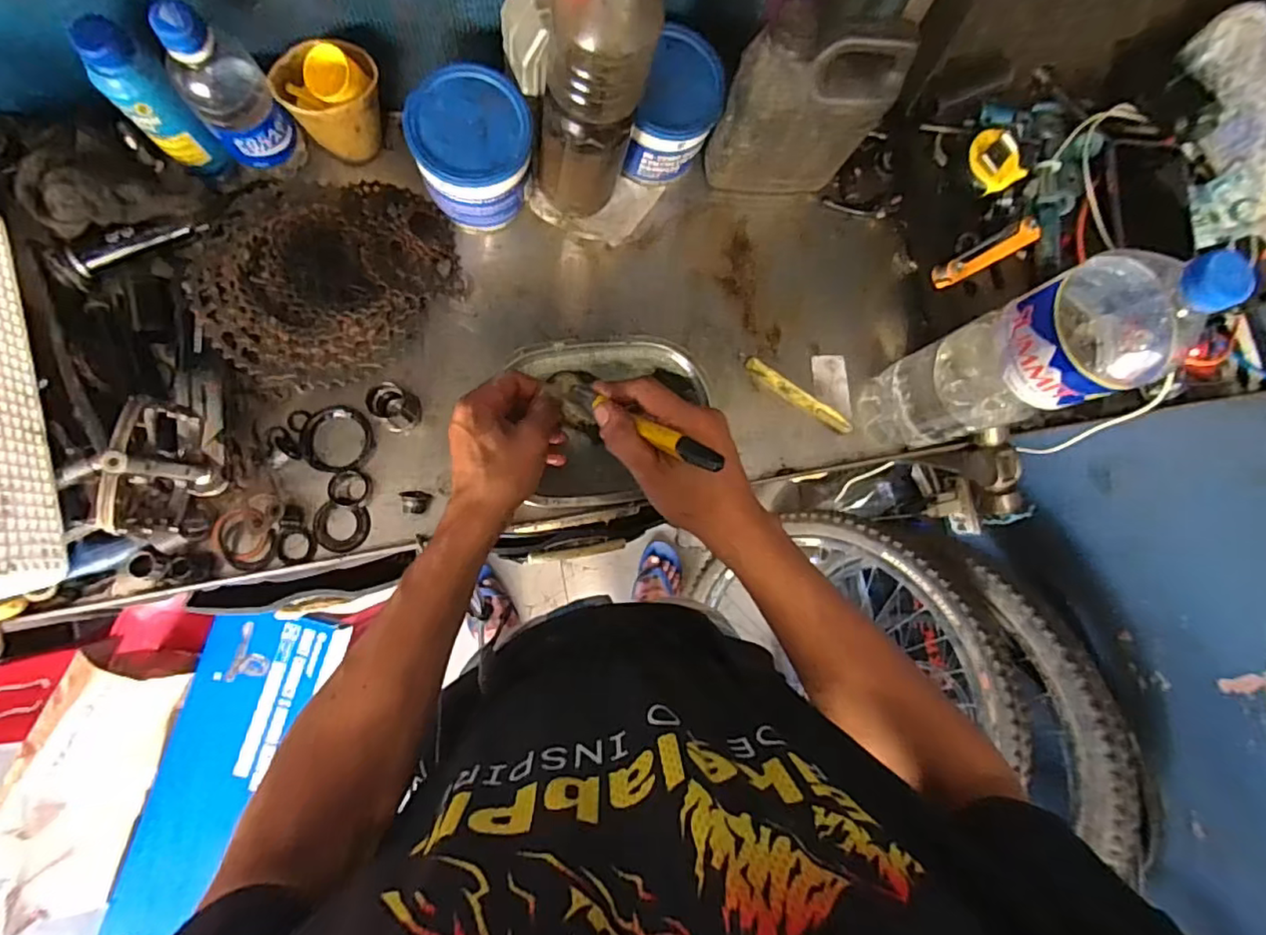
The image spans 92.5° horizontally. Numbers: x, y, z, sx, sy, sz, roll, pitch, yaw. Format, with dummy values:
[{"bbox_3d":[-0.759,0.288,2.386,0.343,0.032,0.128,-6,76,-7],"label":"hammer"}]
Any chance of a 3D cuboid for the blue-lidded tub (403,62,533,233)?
[{"bbox_3d":[-0.142,-0.283,0.544,0.098,0.086,0.107,1,84,-7],"label":"blue-lidded tub"}]

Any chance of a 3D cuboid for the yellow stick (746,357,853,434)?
[{"bbox_3d":[0.168,-0.071,0.612,0.125,0.015,0.015,33,81,-2],"label":"yellow stick"}]

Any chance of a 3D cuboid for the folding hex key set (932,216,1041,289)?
[{"bbox_3d":[0.337,-0.204,0.576,0.111,0.019,0.025,-29,88,-9],"label":"folding hex key set"}]

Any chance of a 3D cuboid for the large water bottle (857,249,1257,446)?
[{"bbox_3d":[0.298,-0.081,0.478,0.093,0.309,0.092,-17,86,-9],"label":"large water bottle"}]

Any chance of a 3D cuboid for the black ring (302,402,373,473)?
[{"bbox_3d":[-0.267,-0.026,0.545,0.063,0.007,0.062,1,84,-7],"label":"black ring"}]

